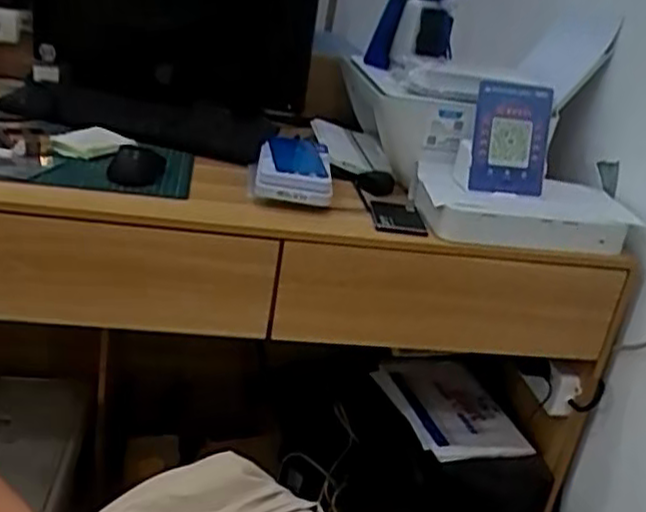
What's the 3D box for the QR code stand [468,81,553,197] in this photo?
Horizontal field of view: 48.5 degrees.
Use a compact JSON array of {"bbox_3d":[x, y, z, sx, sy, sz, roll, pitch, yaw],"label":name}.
[{"bbox_3d":[0.254,-0.154,0.954,0.115,0.142,0.028,-2,20,-14],"label":"QR code stand"}]

